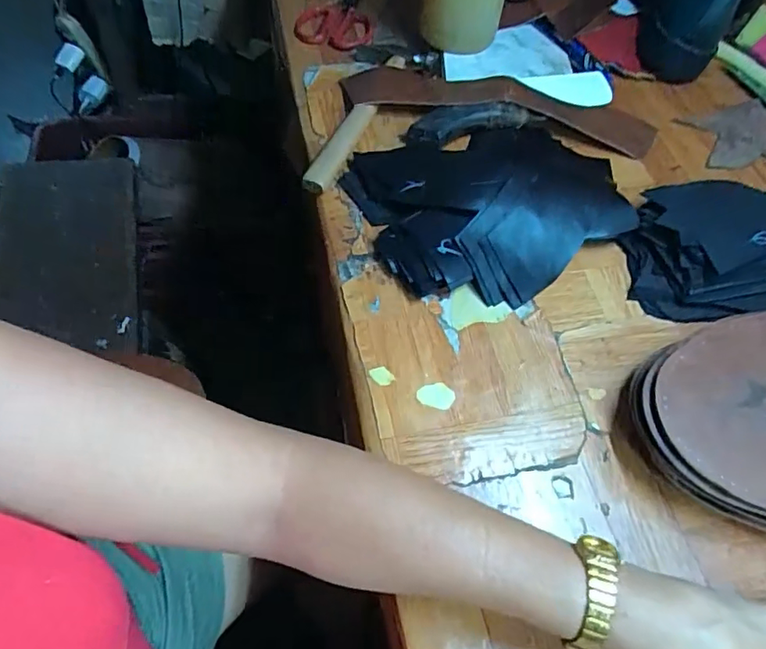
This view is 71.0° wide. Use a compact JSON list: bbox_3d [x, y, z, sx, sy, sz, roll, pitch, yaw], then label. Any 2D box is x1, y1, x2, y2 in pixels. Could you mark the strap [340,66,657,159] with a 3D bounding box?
[{"bbox_3d":[0.127,-0.241,0.572,0.337,0.027,0.080,9,56,-1],"label":"strap"}]

